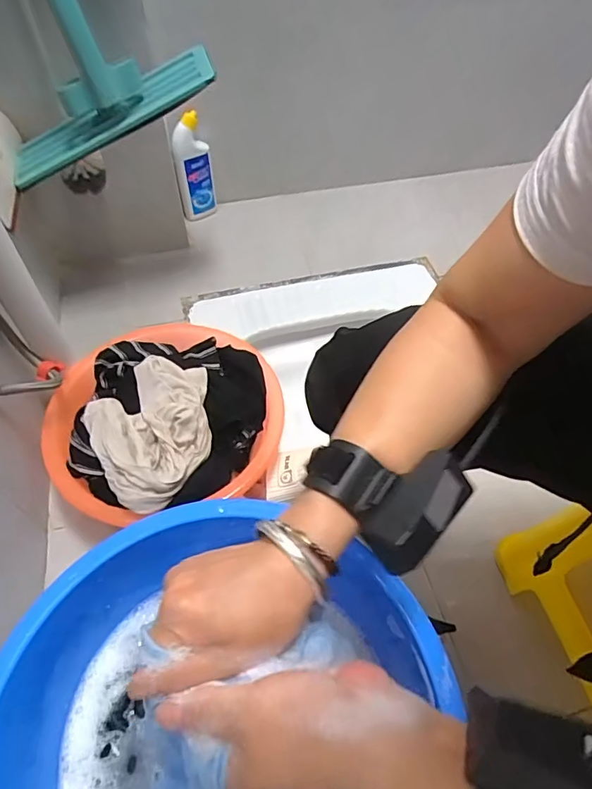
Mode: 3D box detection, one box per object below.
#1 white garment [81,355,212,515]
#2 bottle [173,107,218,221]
[{"bbox_3d":[-0.188,0.046,0.681,0.180,0.056,0.193,-25,58,-18],"label":"white garment"},{"bbox_3d":[-0.226,-0.500,1.119,0.084,0.226,0.059,-11,54,-9],"label":"bottle"}]

